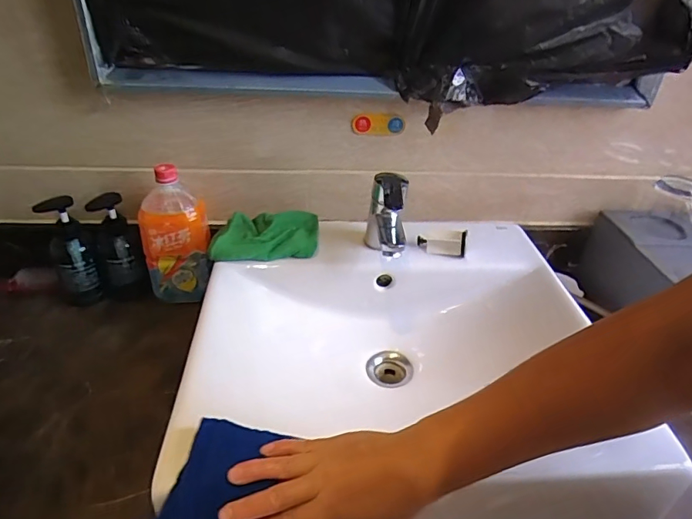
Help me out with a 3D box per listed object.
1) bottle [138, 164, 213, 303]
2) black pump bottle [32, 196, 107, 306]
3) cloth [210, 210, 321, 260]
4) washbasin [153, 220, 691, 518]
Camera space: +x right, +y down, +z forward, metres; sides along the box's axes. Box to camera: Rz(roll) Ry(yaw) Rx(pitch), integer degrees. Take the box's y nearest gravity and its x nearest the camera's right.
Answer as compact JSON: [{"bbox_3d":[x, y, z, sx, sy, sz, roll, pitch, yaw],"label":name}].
[{"bbox_3d":[-0.265,-0.042,0.737,0.099,0.204,0.082,-7,36,-16],"label":"bottle"},{"bbox_3d":[-0.422,-0.010,0.733,0.061,0.162,0.058,-20,41,-30],"label":"black pump bottle"},{"bbox_3d":[-0.114,-0.036,0.674,0.146,0.036,0.082,0,35,-5],"label":"cloth"},{"bbox_3d":[0.068,0.114,0.599,0.472,0.145,0.427,0,35,-5],"label":"washbasin"}]

